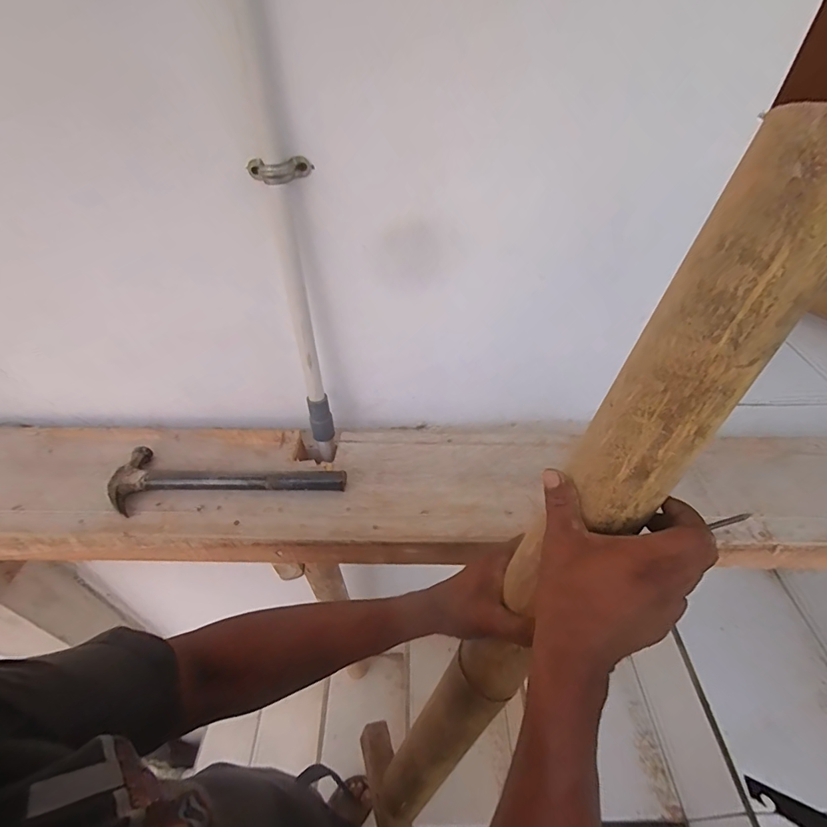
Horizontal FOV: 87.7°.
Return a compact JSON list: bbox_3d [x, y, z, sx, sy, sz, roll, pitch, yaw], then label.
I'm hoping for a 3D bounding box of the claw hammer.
[{"bbox_3d":[-0.244,0.085,0.584,0.299,0.033,0.090,-2,43,-4],"label":"claw hammer"}]

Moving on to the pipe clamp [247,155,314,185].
[{"bbox_3d":[-0.139,-0.254,0.449,0.067,0.022,0.023,-6,44,-8],"label":"pipe clamp"}]

